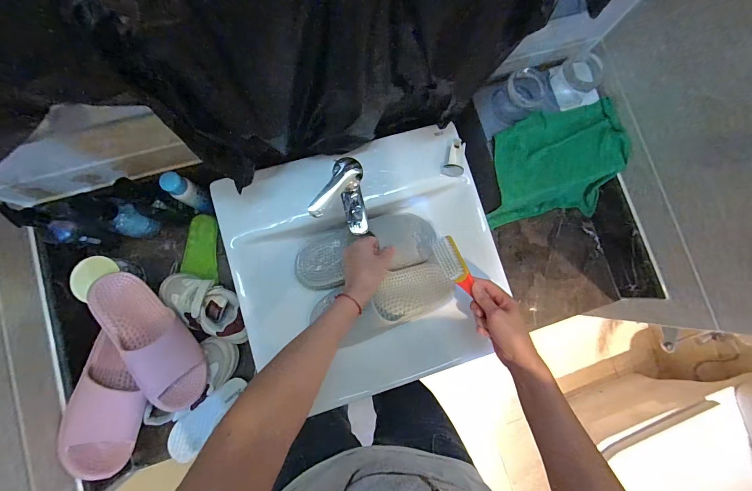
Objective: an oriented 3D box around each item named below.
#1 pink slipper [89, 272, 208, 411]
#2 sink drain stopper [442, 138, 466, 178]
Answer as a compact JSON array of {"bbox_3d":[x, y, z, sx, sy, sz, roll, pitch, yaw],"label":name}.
[{"bbox_3d":[-0.375,0.158,0.561,0.090,0.070,0.251,-32,86,-8],"label":"pink slipper"},{"bbox_3d":[0.145,-0.158,0.602,0.031,0.030,0.067,15,82,-3],"label":"sink drain stopper"}]

